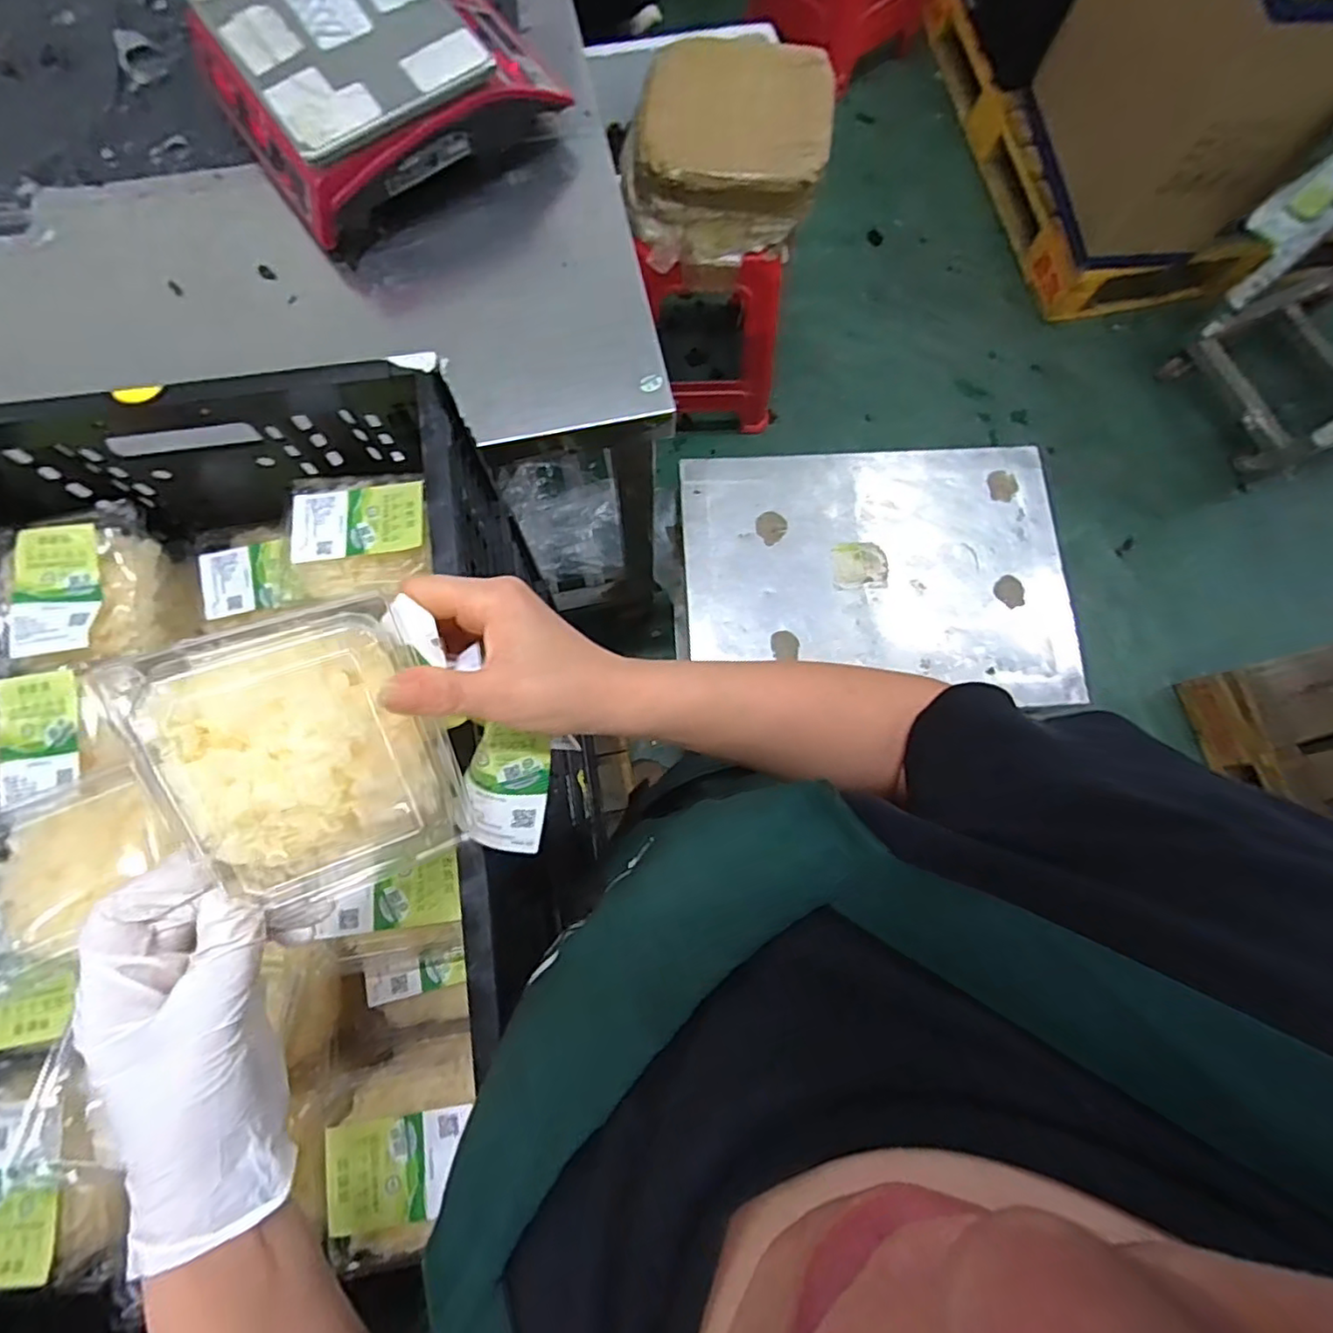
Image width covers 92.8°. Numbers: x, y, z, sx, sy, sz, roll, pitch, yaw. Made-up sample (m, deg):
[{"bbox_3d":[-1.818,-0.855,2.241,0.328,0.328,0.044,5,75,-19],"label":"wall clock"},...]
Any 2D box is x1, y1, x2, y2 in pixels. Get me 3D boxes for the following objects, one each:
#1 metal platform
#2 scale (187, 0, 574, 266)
[{"bbox_3d":[0.298,-0.148,0.922,0.550,0.030,0.362,1,77,-1],"label":"metal platform"},{"bbox_3d":[-0.328,-0.675,0.716,0.320,0.118,0.320,-35,80,-9],"label":"scale"}]

